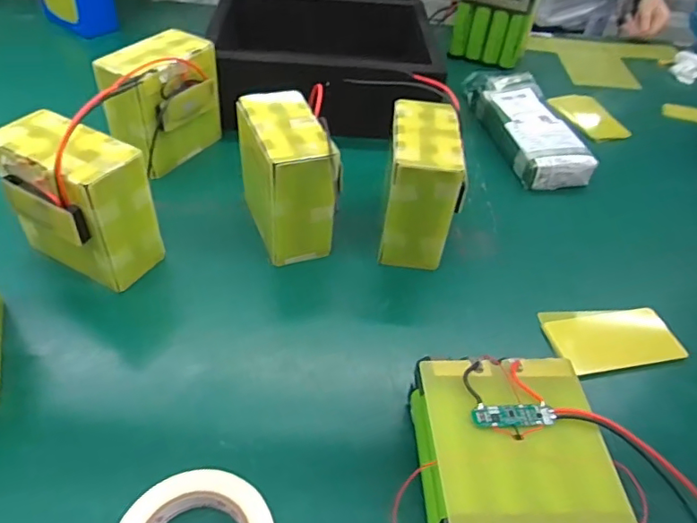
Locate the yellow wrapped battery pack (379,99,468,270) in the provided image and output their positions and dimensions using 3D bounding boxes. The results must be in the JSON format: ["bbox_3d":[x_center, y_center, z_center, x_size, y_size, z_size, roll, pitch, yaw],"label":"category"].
[{"bbox_3d":[0.086,-0.092,0.641,0.081,0.143,0.139,6,44,-2],"label":"yellow wrapped battery pack"}]

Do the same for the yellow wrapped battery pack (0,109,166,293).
[{"bbox_3d":[-0.287,-0.063,0.564,0.141,0.143,0.084,23,47,15],"label":"yellow wrapped battery pack"}]

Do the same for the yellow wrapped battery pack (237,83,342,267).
[{"bbox_3d":[-0.067,-0.094,0.629,0.085,0.145,0.159,-12,48,-18],"label":"yellow wrapped battery pack"}]

